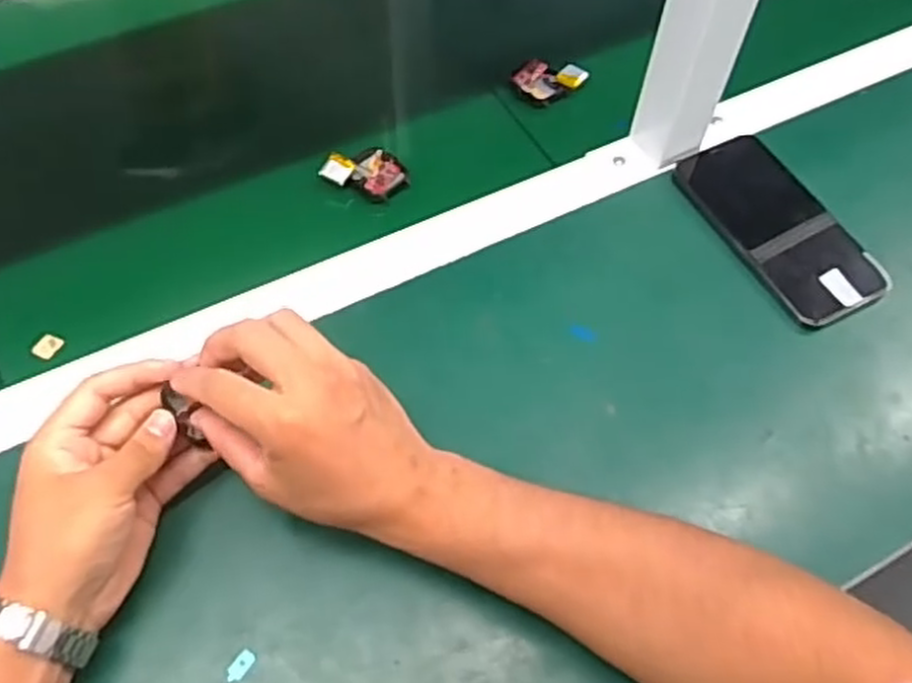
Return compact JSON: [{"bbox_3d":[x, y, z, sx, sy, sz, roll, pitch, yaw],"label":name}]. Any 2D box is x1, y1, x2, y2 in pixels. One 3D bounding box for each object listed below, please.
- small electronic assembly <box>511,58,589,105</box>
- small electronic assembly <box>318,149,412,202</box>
[{"bbox_3d":[0.075,-0.211,0.641,0.057,0.014,0.039,14,59,7],"label":"small electronic assembly"},{"bbox_3d":[-0.065,-0.128,0.586,0.060,0.013,0.041,13,59,6],"label":"small electronic assembly"}]

